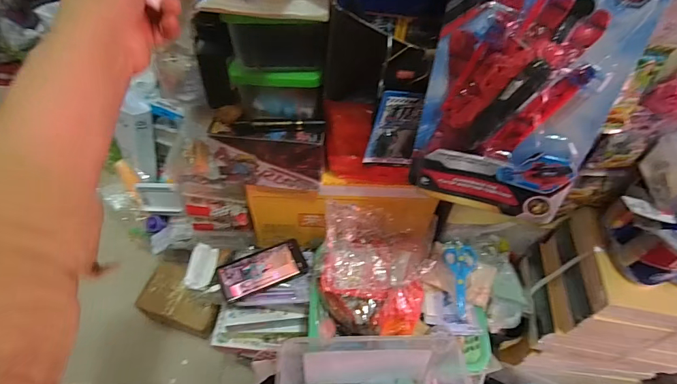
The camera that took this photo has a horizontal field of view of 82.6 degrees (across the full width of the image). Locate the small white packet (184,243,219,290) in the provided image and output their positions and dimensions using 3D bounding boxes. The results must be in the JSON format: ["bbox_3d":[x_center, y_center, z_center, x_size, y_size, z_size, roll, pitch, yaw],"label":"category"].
[{"bbox_3d":[-0.272,0.149,0.763,0.046,0.021,0.096,27,45,-24],"label":"small white packet"}]

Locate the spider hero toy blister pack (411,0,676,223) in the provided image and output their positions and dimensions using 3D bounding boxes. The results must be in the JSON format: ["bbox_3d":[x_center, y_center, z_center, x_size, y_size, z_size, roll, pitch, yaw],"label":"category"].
[{"bbox_3d":[0.175,-0.112,0.348,0.172,0.300,0.063,13,31,10],"label":"spider hero toy blister pack"}]

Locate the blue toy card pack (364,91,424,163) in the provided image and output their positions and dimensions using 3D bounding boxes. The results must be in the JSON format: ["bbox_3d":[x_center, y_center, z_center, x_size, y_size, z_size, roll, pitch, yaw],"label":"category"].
[{"bbox_3d":[0.072,-0.079,0.498,0.062,0.116,0.009,3,53,-1],"label":"blue toy card pack"}]

